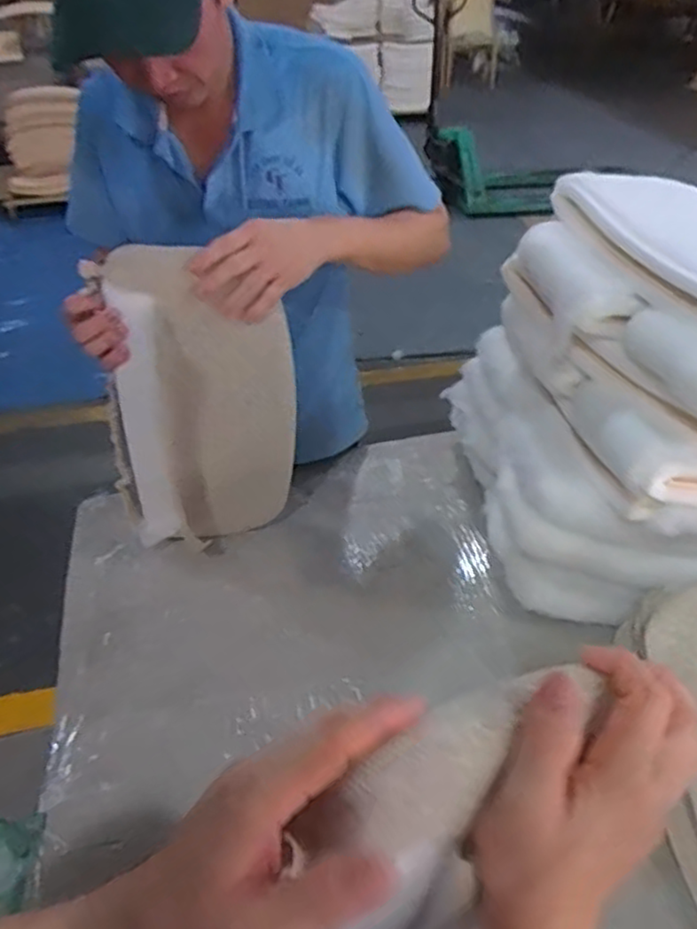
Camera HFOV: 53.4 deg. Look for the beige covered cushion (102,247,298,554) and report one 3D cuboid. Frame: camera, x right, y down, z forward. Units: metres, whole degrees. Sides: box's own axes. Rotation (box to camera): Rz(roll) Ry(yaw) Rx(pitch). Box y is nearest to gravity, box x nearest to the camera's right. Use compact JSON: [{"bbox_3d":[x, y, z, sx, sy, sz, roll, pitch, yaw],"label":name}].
[{"bbox_3d":[-0.194,-0.068,0.909,0.239,0.422,0.042,-4,39,-4],"label":"beige covered cushion"}]

